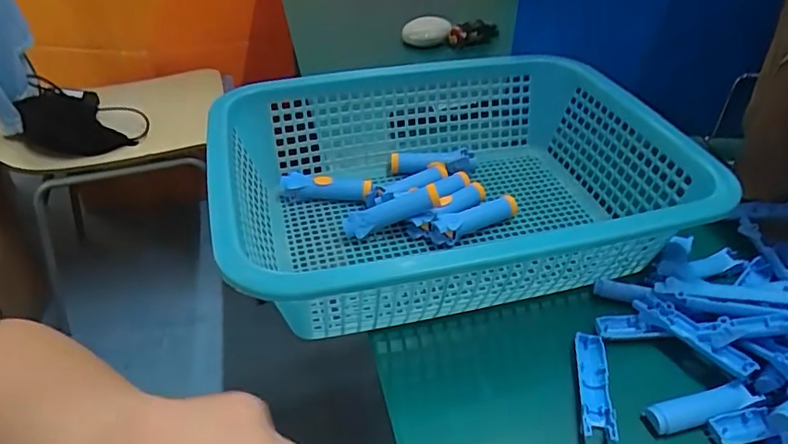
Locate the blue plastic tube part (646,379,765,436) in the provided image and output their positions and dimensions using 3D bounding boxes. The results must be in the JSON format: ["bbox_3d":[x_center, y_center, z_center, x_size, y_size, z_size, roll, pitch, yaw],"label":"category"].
[{"bbox_3d":[0.185,0.110,0.330,0.069,0.012,0.016,-9,39,-14],"label":"blue plastic tube part"}]

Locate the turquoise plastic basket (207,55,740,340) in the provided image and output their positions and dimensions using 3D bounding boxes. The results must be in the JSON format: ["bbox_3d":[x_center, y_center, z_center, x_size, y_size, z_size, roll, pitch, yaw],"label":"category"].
[{"bbox_3d":[0.040,-0.028,0.445,0.342,0.107,0.263,-10,40,-12],"label":"turquoise plastic basket"}]

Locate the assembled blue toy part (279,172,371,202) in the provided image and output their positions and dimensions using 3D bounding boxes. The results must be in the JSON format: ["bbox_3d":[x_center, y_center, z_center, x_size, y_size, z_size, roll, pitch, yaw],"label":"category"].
[{"bbox_3d":[-0.062,-0.031,0.493,0.081,0.020,0.019,8,38,7],"label":"assembled blue toy part"}]

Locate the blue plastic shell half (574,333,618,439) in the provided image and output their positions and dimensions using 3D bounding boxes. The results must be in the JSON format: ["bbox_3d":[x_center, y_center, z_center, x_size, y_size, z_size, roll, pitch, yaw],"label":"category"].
[{"bbox_3d":[0.126,0.102,0.345,0.019,0.007,0.074,8,38,7],"label":"blue plastic shell half"}]

